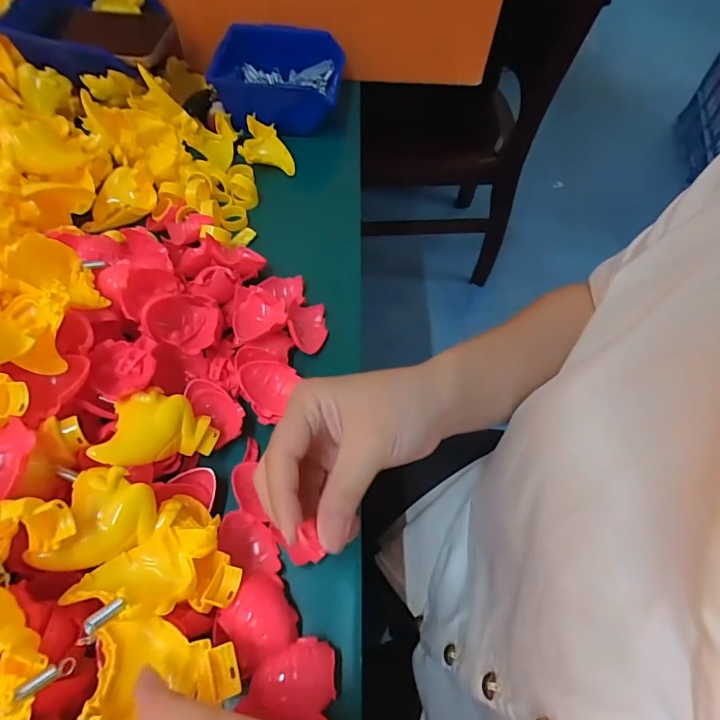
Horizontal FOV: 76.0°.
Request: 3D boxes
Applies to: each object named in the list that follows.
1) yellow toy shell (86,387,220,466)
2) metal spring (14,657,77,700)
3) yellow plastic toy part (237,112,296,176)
[{"bbox_3d":[-0.132,0.044,0.296,0.073,0.023,0.045,-8,75,-38],"label":"yellow toy shell"},{"bbox_3d":[-0.134,0.136,0.198,0.007,0.004,0.023,44,24,22],"label":"metal spring"},{"bbox_3d":[-0.101,-0.230,0.490,0.053,0.027,0.069,-8,60,-6],"label":"yellow plastic toy part"}]

